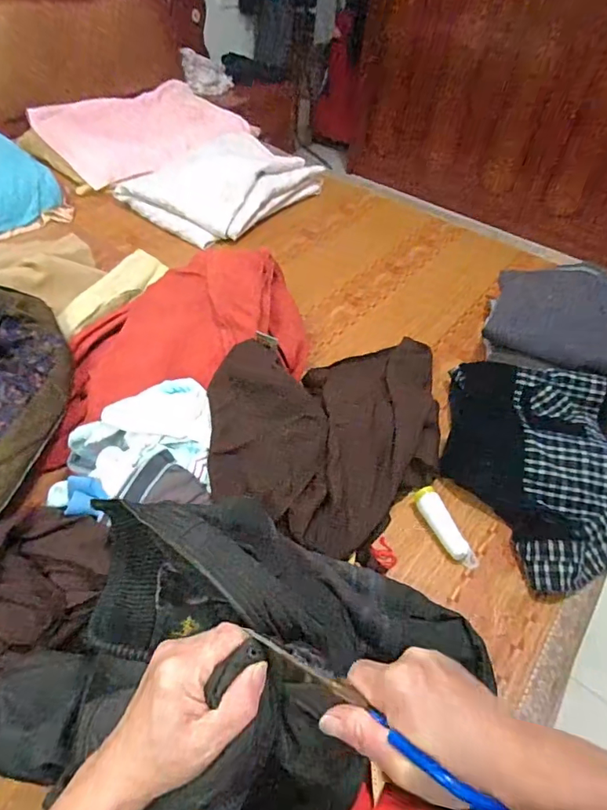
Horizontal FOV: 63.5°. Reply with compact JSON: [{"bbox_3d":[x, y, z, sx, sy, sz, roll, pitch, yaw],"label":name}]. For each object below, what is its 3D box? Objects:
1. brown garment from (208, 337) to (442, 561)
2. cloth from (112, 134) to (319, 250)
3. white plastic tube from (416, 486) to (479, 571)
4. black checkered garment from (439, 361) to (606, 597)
[{"bbox_3d":[0.083,0.003,0.881,0.352,0.159,0.572,36,54,25],"label":"brown garment"},{"bbox_3d":[-0.245,-0.689,1.509,0.405,0.139,0.532,31,52,22],"label":"cloth"},{"bbox_3d":[0.227,0.196,0.787,0.039,0.038,0.141,-20,52,-22],"label":"white plastic tube"},{"bbox_3d":[0.411,0.109,0.849,0.325,0.111,0.404,16,48,9],"label":"black checkered garment"}]

